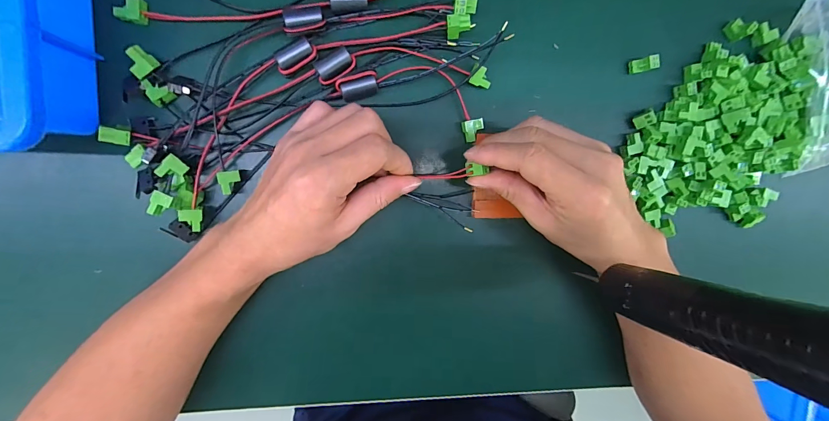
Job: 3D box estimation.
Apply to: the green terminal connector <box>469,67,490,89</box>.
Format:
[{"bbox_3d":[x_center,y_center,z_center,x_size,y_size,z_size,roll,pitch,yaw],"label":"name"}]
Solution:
[{"bbox_3d":[0.056,-0.110,0.291,0.018,0.010,0.014,18,96,-8],"label":"green terminal connector"}]

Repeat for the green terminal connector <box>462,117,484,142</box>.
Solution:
[{"bbox_3d":[0.050,-0.068,0.299,0.017,0.010,0.018,-11,99,-4],"label":"green terminal connector"}]

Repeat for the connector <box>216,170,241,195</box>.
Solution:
[{"bbox_3d":[-0.143,-0.021,0.274,0.014,0.013,0.018,-4,98,-5],"label":"connector"}]

